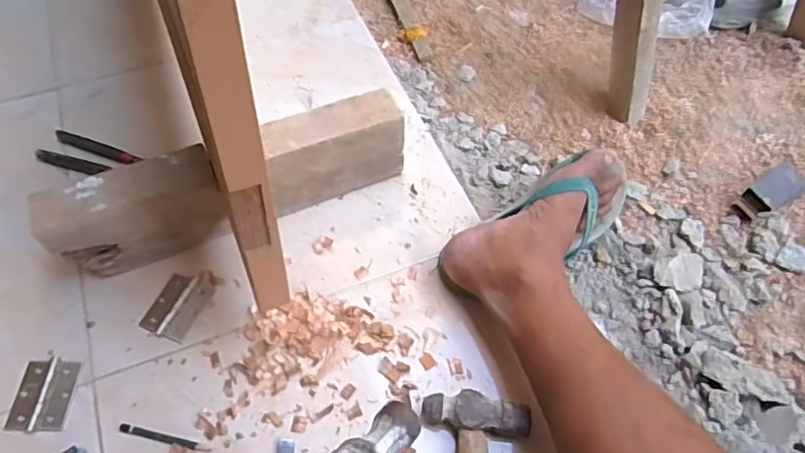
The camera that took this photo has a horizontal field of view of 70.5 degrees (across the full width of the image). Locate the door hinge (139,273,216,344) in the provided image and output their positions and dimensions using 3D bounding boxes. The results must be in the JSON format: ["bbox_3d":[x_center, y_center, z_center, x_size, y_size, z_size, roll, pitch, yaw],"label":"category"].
[{"bbox_3d":[-0.268,0.094,0.675,0.059,0.007,0.077,20,58,10],"label":"door hinge"}]

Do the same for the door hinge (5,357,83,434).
[{"bbox_3d":[-0.386,0.181,0.614,0.058,0.006,0.076,2,56,-1],"label":"door hinge"}]

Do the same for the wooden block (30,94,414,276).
[{"bbox_3d":[-0.205,-0.057,0.706,0.421,0.119,0.074,-21,60,-16],"label":"wooden block"}]

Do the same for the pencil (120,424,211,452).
[{"bbox_3d":[-0.247,0.220,0.591,0.096,0.005,0.009,12,57,5],"label":"pencil"}]

